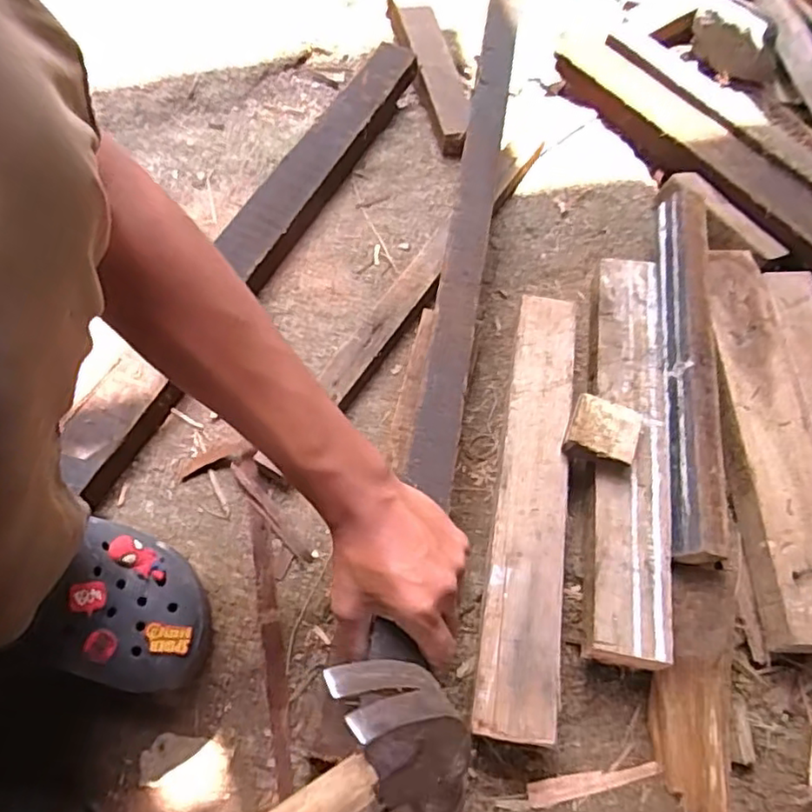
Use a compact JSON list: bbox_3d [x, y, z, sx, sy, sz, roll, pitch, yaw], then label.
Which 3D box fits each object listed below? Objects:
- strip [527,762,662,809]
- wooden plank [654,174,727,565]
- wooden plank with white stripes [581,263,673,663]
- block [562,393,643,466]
[{"bbox_3d":[0.145,0.289,0.483,0.105,0.004,0.016,-9,63,-6],"label":"strip"},{"bbox_3d":[0.270,-0.079,0.601,0.049,0.029,0.445,8,62,3],"label":"wooden plank"},{"bbox_3d":[0.200,0.027,0.575,0.066,0.044,0.397,9,62,3],"label":"wooden plank with white stripes"},{"bbox_3d":[0.169,0.024,0.541,0.056,0.026,0.053,19,63,8],"label":"block"}]

